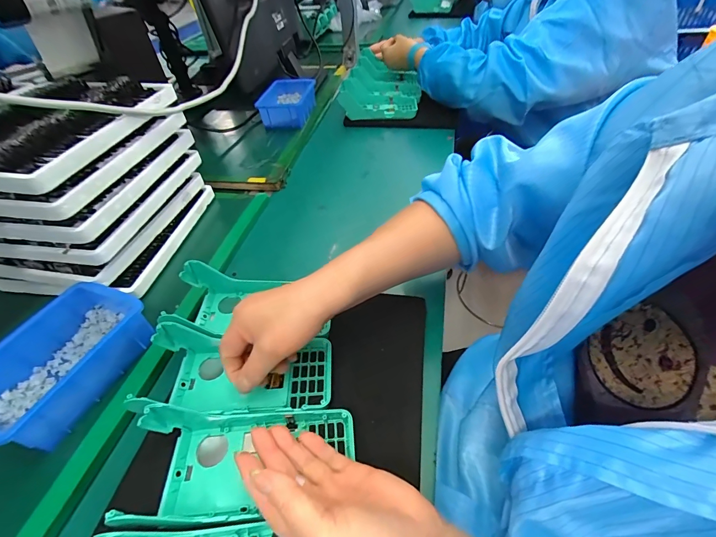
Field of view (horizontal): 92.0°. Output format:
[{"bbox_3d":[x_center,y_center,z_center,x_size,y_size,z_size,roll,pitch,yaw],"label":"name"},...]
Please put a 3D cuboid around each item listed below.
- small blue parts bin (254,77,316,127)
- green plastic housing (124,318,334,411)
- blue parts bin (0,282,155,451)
[{"bbox_3d":[-0.151,-0.361,0.757,0.105,0.054,0.154,-1,45,4],"label":"small blue parts bin"},{"bbox_3d":[-0.117,0.095,0.333,0.180,0.053,0.076,4,45,1],"label":"green plastic housing"},{"bbox_3d":[-0.287,0.091,0.340,0.098,0.057,0.143,15,48,20],"label":"blue parts bin"}]

